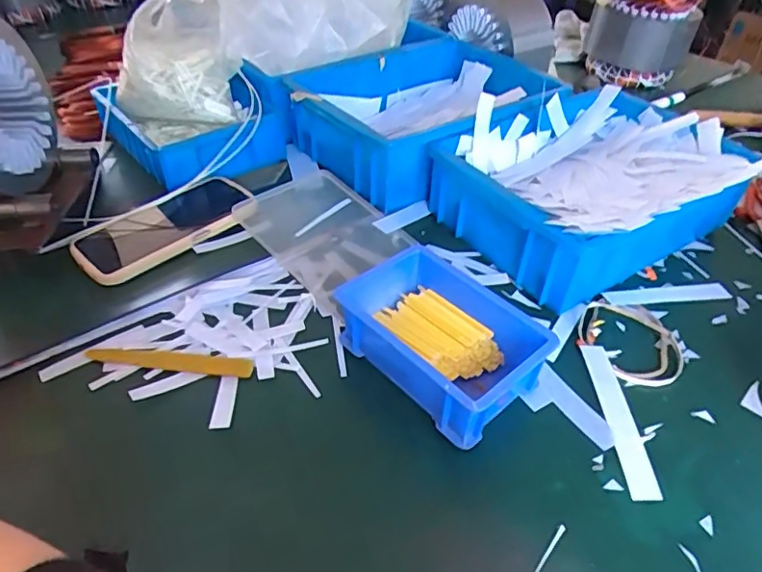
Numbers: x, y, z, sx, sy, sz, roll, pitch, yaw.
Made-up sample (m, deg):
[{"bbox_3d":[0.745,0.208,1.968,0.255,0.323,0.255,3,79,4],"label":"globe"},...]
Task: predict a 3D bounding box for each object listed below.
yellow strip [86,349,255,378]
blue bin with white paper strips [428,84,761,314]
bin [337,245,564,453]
[{"bbox_3d":[-0.163,0.058,0.434,0.126,0.004,0.021,6,43,3],"label":"yellow strip"},{"bbox_3d":[0.218,-0.098,0.547,0.278,0.105,0.231,-25,48,-28],"label":"blue bin with white paper strips"},{"bbox_3d":[0.041,0.042,0.421,0.147,0.055,0.108,34,50,31],"label":"bin"}]

